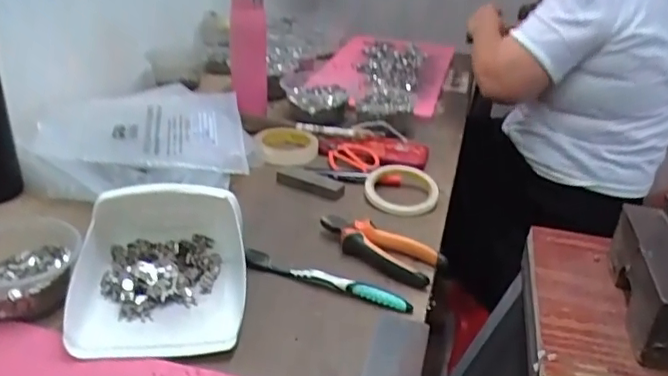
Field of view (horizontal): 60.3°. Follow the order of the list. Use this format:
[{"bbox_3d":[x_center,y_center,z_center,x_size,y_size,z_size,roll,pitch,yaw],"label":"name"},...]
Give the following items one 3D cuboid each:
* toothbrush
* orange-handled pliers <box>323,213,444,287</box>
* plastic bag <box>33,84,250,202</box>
[{"bbox_3d":[-0.009,0.093,0.591,0.180,0.012,0.016,15,29,17],"label":"toothbrush"},{"bbox_3d":[0.052,0.061,0.655,0.149,0.022,0.063,25,34,32],"label":"orange-handled pliers"},{"bbox_3d":[-0.270,-0.080,0.827,0.285,0.042,0.289,-4,29,-18],"label":"plastic bag"}]

